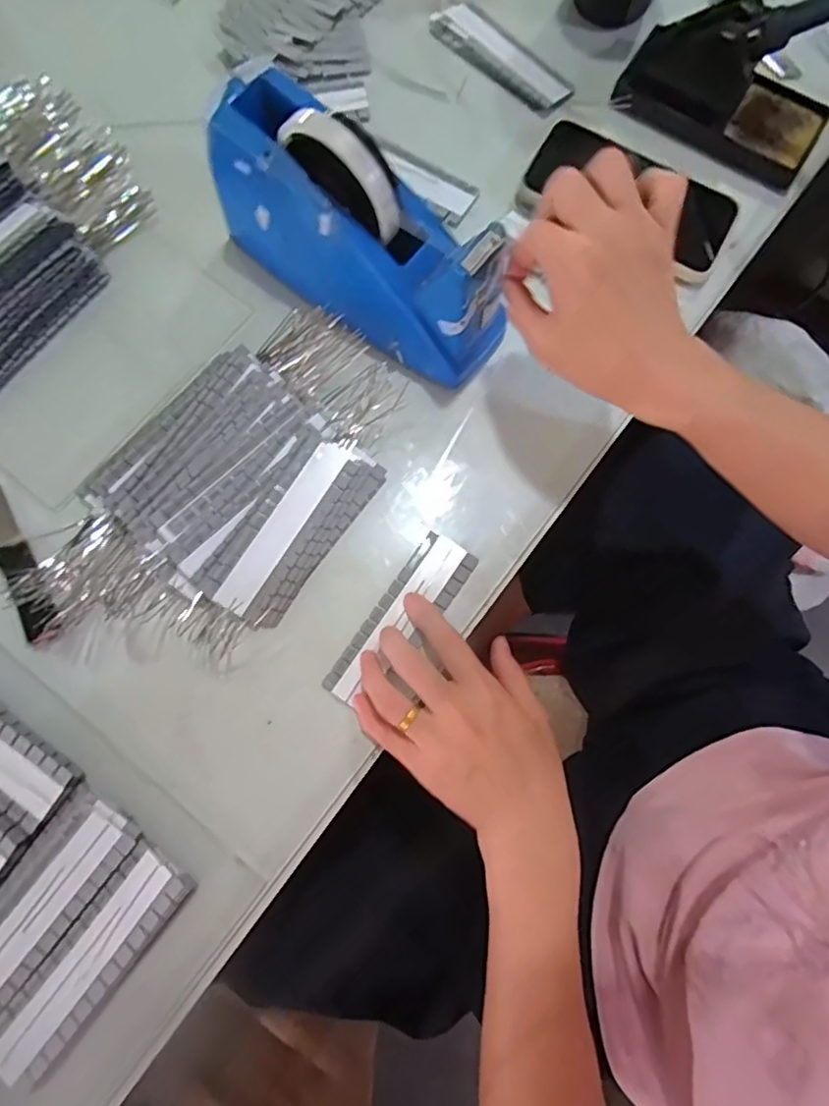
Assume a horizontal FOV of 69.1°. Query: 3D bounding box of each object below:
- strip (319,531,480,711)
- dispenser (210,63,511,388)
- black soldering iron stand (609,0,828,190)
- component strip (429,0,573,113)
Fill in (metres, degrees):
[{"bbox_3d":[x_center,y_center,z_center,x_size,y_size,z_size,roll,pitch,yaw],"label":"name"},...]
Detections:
[{"bbox_3d":[-0.009,0.044,0.395,0.038,0.004,0.124,35,79,9],"label":"strip"},{"bbox_3d":[-0.036,-0.206,0.390,0.202,0.115,0.065,38,79,8],"label":"dispenser"},{"bbox_3d":[0.243,-0.361,0.452,0.157,0.060,0.084,29,77,7],"label":"black soldering iron stand"},{"bbox_3d":[0.071,-0.408,0.493,0.048,0.007,0.130,-43,80,-10],"label":"component strip"}]

